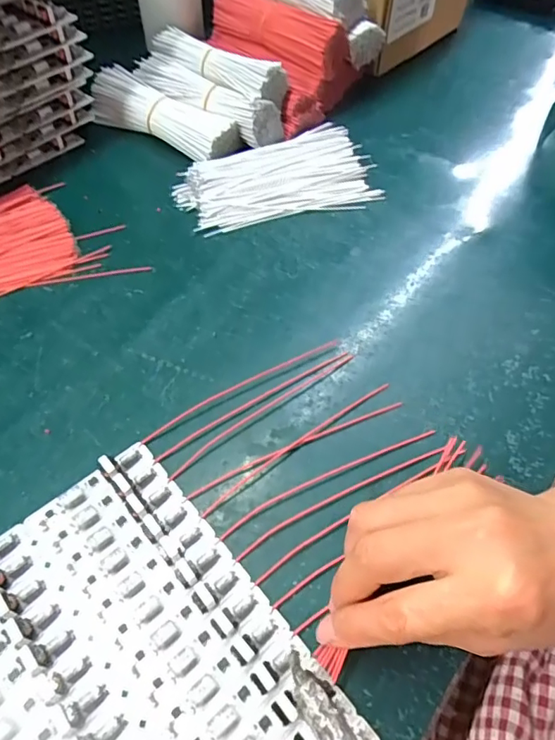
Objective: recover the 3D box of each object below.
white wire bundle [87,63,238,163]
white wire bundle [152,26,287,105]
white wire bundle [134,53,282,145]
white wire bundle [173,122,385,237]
[{"bbox_3d":[-0.102,-0.228,0.472,0.147,0.039,0.045,28,59,17],"label":"white wire bundle"},{"bbox_3d":[-0.059,-0.276,0.472,0.145,0.039,0.030,36,61,21],"label":"white wire bundle"},{"bbox_3d":[-0.067,-0.252,0.471,0.150,0.024,0.034,29,59,18],"label":"white wire bundle"},{"bbox_3d":[0.000,-0.161,0.438,0.168,0.025,0.087,-16,57,-12],"label":"white wire bundle"}]

